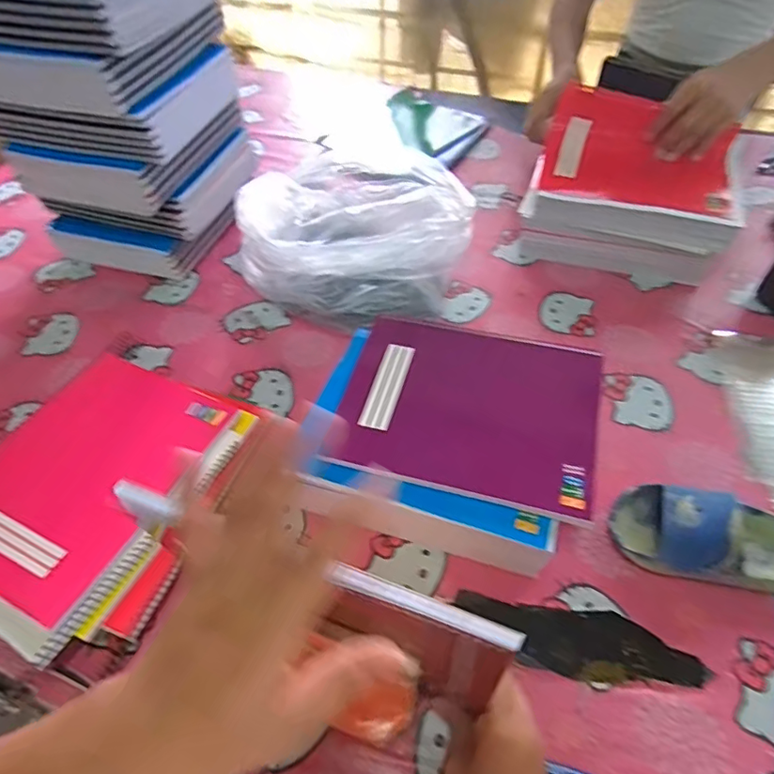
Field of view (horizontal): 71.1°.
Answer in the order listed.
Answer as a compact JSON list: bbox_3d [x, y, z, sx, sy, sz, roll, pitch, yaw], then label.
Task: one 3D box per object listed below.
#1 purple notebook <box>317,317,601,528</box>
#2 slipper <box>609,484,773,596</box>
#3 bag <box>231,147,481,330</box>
[{"bbox_3d":[0.082,0.018,0.541,0.240,0.015,0.189,13,53,12],"label":"purple notebook"},{"bbox_3d":[0.301,0.134,0.487,0.172,0.066,0.077,10,53,10],"label":"slipper"},{"bbox_3d":[-0.046,-0.213,0.736,0.313,0.139,0.257,10,52,10],"label":"bag"}]

